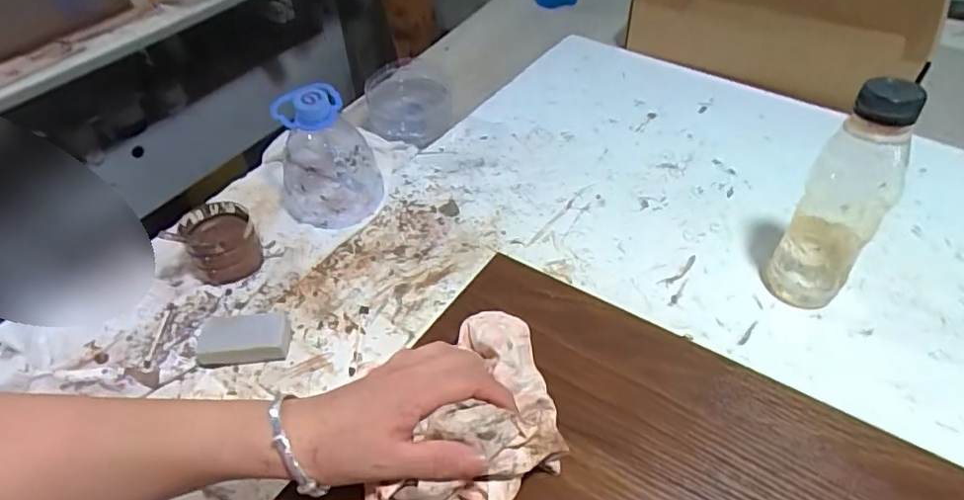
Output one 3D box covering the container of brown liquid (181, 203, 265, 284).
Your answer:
[{"bbox_3d":[-0.252,-0.005,0.557,0.063,0.049,0.073,-26,50,-21],"label":"container of brown liquid"}]

